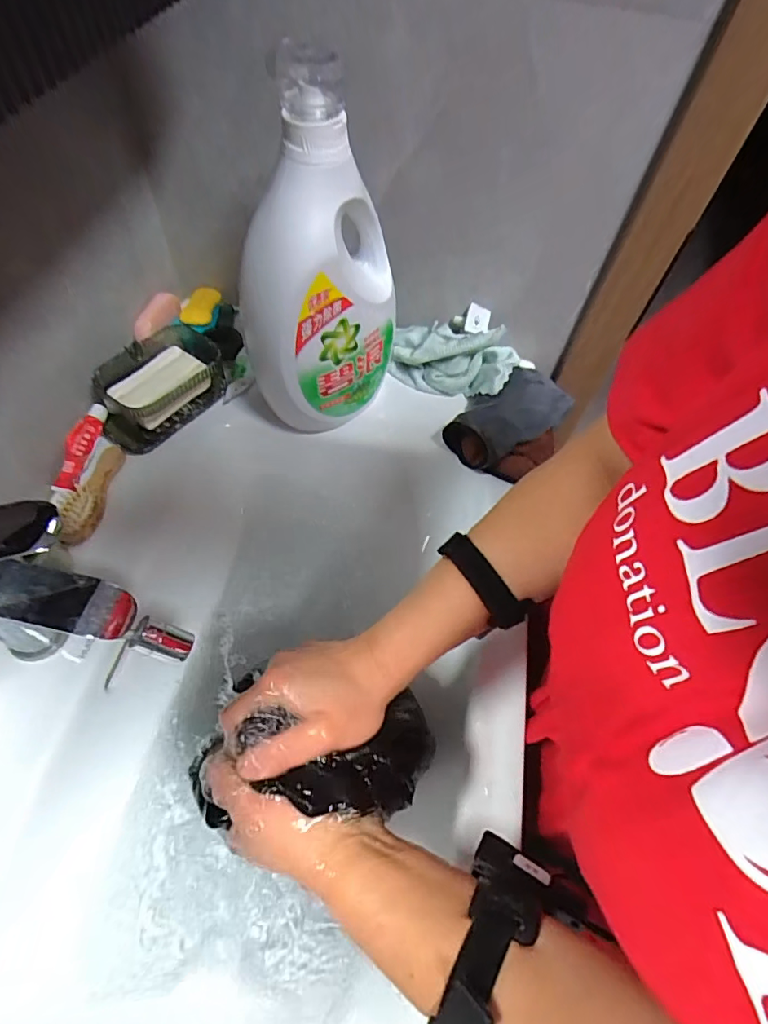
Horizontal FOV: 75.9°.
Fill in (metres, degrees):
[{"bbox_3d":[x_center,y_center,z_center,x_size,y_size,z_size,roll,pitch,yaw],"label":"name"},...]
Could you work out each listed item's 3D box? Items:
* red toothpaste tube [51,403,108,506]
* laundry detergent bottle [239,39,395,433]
[{"bbox_3d":[-0.334,-0.066,0.536,0.029,0.024,0.115,9,58,1],"label":"red toothpaste tube"},{"bbox_3d":[-0.060,-0.235,0.497,0.159,0.320,0.102,-33,66,-23],"label":"laundry detergent bottle"}]

